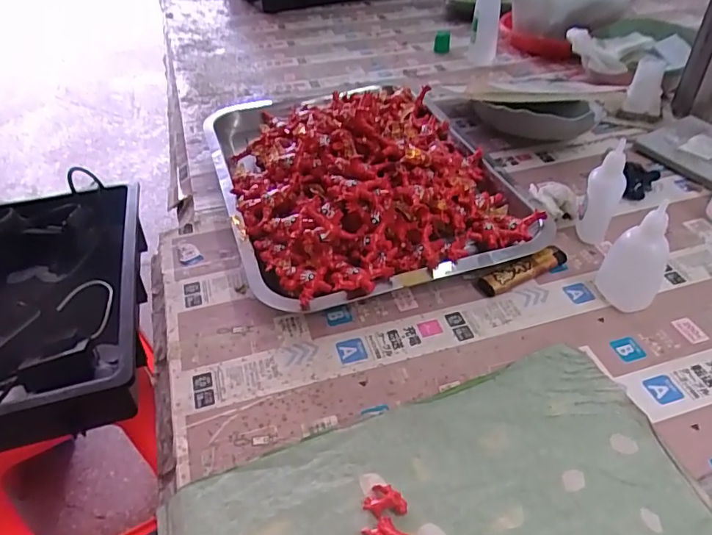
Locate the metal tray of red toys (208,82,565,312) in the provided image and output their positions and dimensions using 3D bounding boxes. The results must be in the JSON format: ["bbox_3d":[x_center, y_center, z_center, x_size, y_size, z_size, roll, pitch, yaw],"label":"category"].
[{"bbox_3d":[-0.003,-0.111,0.519,0.255,0.082,0.347,-15,43,-14],"label":"metal tray of red toys"}]

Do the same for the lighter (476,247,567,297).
[{"bbox_3d":[0.139,0.002,0.432,0.081,0.019,0.016,-17,44,-16],"label":"lighter"}]

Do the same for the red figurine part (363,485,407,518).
[{"bbox_3d":[0.016,0.131,0.295,0.023,0.014,0.014,19,46,22],"label":"red figurine part"}]

